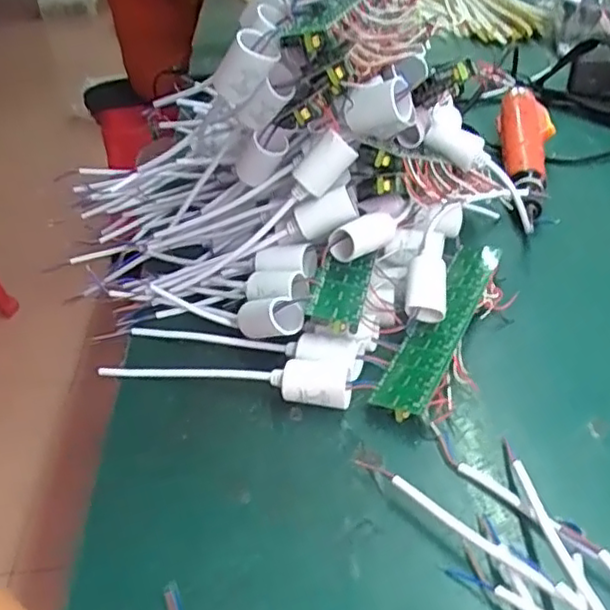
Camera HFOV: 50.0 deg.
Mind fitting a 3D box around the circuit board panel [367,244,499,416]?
[{"bbox_3d":[0.110,0.009,0.505,0.038,0.023,0.216,15,42,25],"label":"circuit board panel"}]

